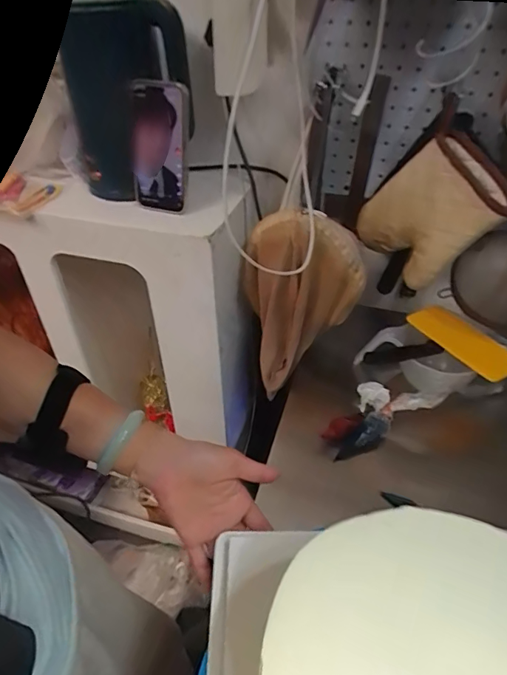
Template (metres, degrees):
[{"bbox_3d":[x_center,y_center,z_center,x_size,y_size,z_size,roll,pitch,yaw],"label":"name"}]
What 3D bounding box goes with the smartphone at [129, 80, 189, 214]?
[{"bbox_3d":[-0.129,-0.256,0.626,0.084,0.162,0.008,16,32,15],"label":"smartphone"}]

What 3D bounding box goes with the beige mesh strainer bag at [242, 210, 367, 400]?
[{"bbox_3d":[0.065,-0.071,0.714,0.147,0.236,0.137,-16,43,-17],"label":"beige mesh strainer bag"}]

